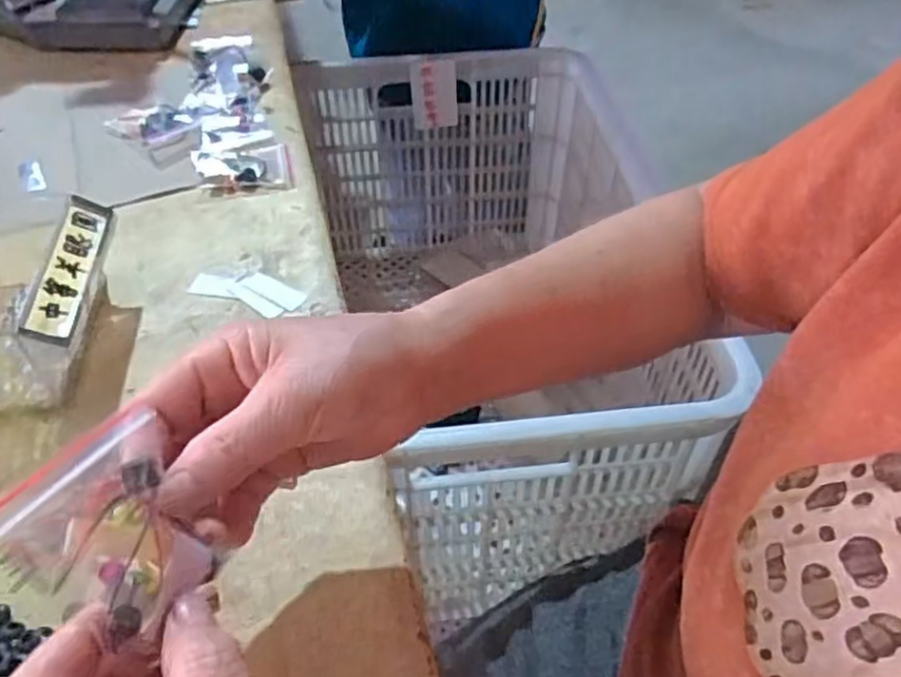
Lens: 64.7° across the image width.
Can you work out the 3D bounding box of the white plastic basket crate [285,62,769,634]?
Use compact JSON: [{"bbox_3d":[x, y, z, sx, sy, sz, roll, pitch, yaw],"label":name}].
[{"bbox_3d":[0.026,-0.041,0.831,0.352,0.339,0.609,-6,47,-5],"label":"white plastic basket crate"}]

